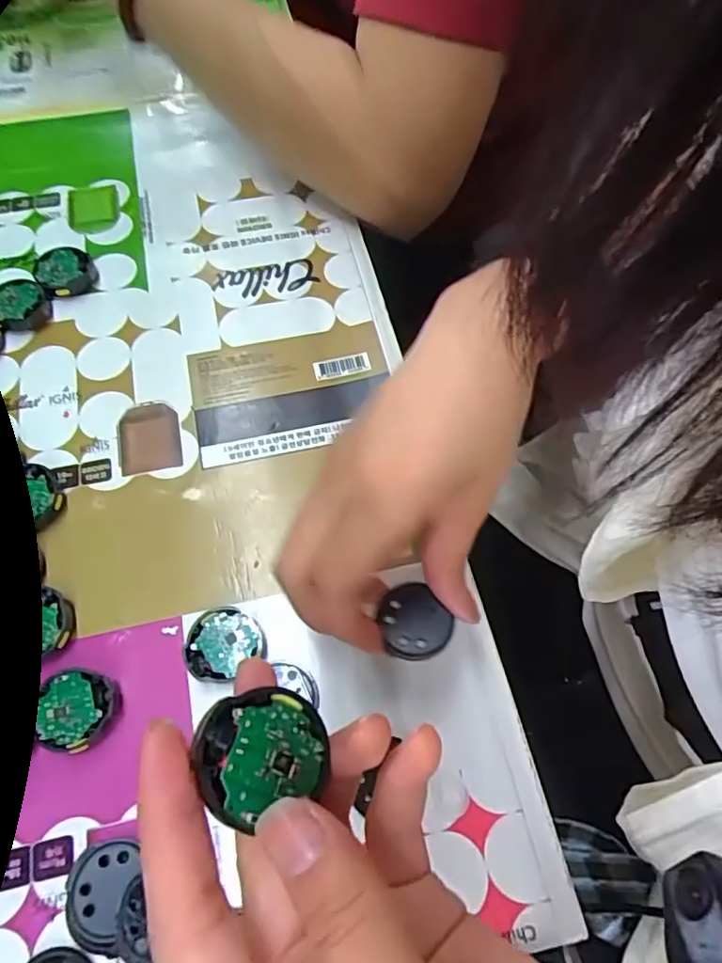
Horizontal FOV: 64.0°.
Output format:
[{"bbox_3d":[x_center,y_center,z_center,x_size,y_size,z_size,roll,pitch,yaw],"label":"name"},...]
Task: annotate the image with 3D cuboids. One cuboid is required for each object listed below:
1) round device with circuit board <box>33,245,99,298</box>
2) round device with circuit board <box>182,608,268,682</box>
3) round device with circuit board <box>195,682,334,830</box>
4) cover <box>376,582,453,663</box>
[{"bbox_3d":[-0.165,-0.117,0.322,0.030,0.011,0.034,-26,68,-13],"label":"round device with circuit board"},{"bbox_3d":[-0.057,0.067,0.238,0.031,0.011,0.028,-39,71,-17],"label":"round device with circuit board"},{"bbox_3d":[-0.022,0.060,0.131,0.030,0.004,0.025,-4,68,-34],"label":"round device with circuit board"},{"bbox_3d":[0.019,0.052,0.215,0.026,0.004,0.027,0,65,-1],"label":"cover"}]

